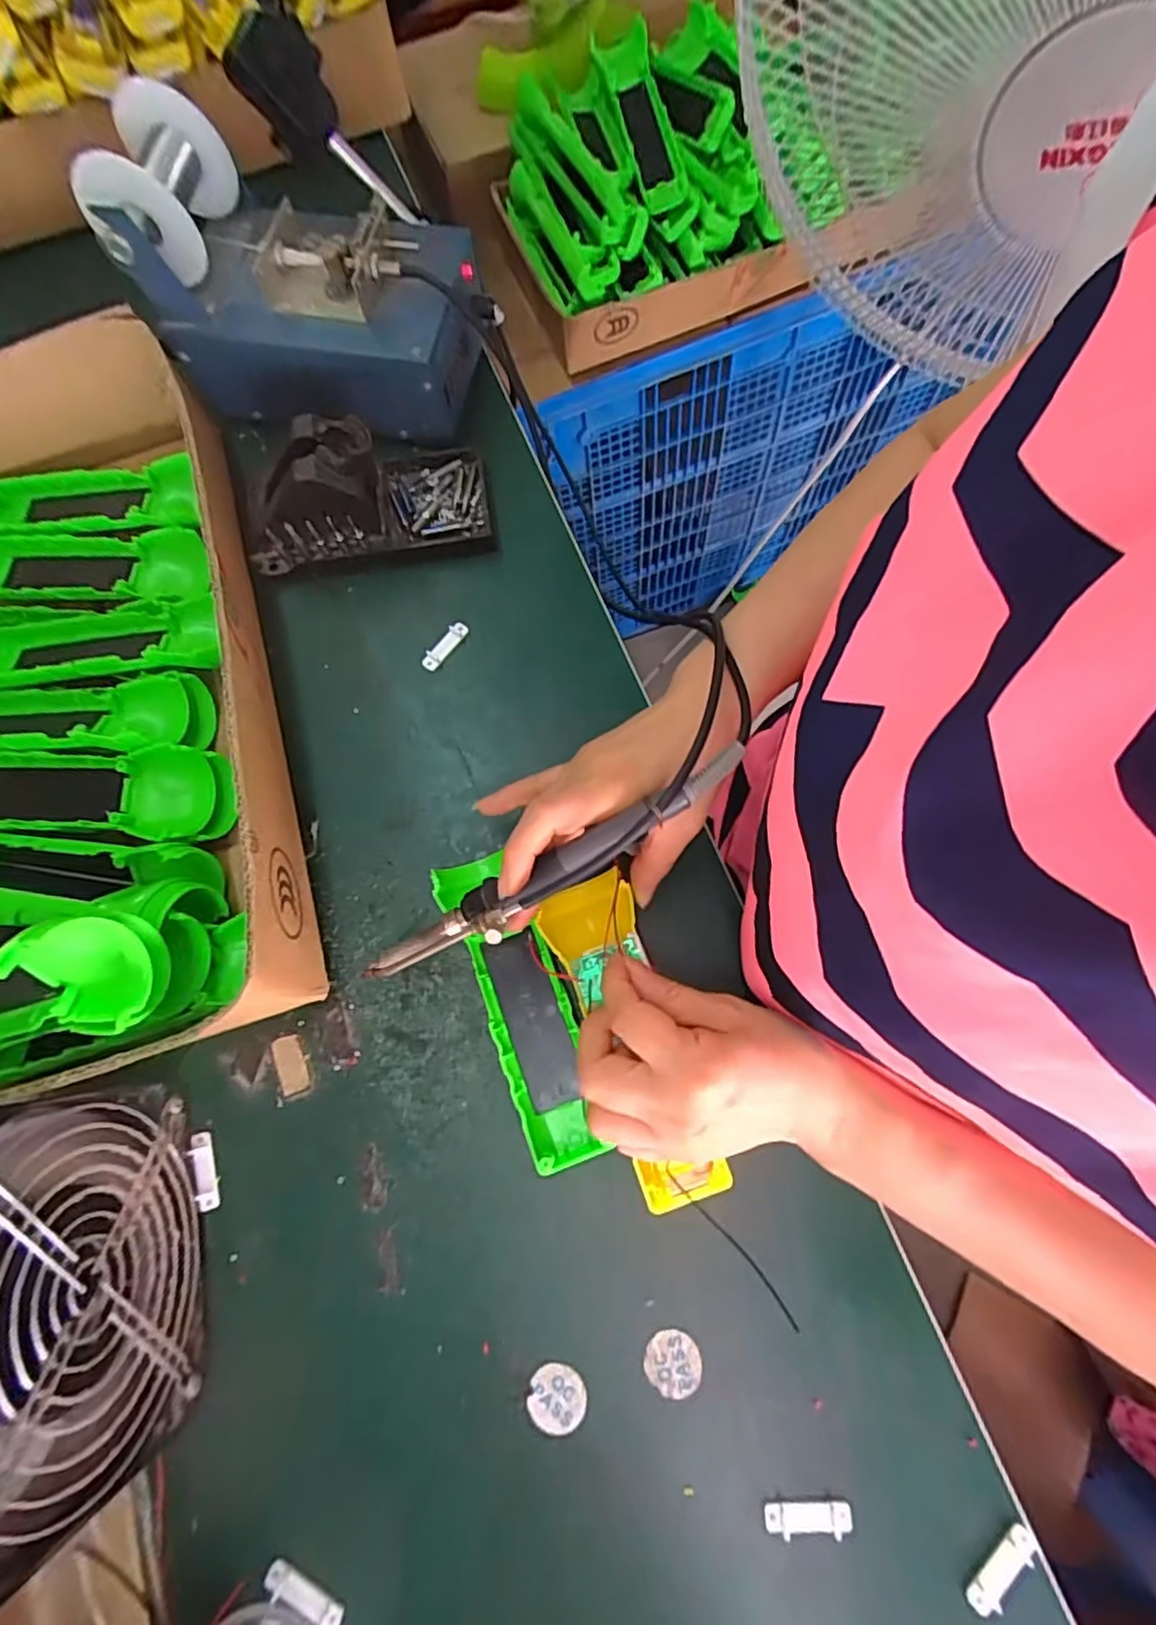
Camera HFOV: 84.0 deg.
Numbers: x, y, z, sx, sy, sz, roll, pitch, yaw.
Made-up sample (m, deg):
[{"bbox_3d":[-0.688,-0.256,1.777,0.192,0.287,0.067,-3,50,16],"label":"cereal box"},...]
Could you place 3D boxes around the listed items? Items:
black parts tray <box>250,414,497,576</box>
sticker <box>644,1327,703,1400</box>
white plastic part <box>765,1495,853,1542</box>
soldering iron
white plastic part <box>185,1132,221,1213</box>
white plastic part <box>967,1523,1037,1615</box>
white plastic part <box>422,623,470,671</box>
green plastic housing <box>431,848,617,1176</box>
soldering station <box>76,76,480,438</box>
[{"bbox_3d":[-0.135,-0.206,0.403,0.152,0.068,0.077,-8,75,1],"label":"black parts tray"},{"bbox_3d":[0.046,0.261,0.303,0.027,0.004,0.025,-1,75,3],"label":"sticker"},{"bbox_3d":[0.102,0.313,0.284,0.037,0.004,0.013,-2,75,3],"label":"white plastic part"},{"bbox_3d":[-0.016,0.029,0.285,0.198,0.024,0.028,-30,75,14],"label":"soldering iron"},{"bbox_3d":[-0.194,0.186,0.332,0.009,0.005,0.036,-18,75,-2],"label":"white plastic part"},{"bbox_3d":[0.183,0.327,0.276,0.038,0.008,0.010,-42,78,-10],"label":"white plastic part"},{"bbox_3d":[-0.085,-0.107,0.409,0.010,0.006,0.038,39,78,11],"label":"white plastic part"},{"bbox_3d":[-0.030,0.099,0.340,0.043,0.026,0.162,-21,78,-5],"label":"green plastic housing"},{"bbox_3d":[-0.170,-0.330,0.399,0.200,0.116,0.110,8,76,5],"label":"soldering station"}]

